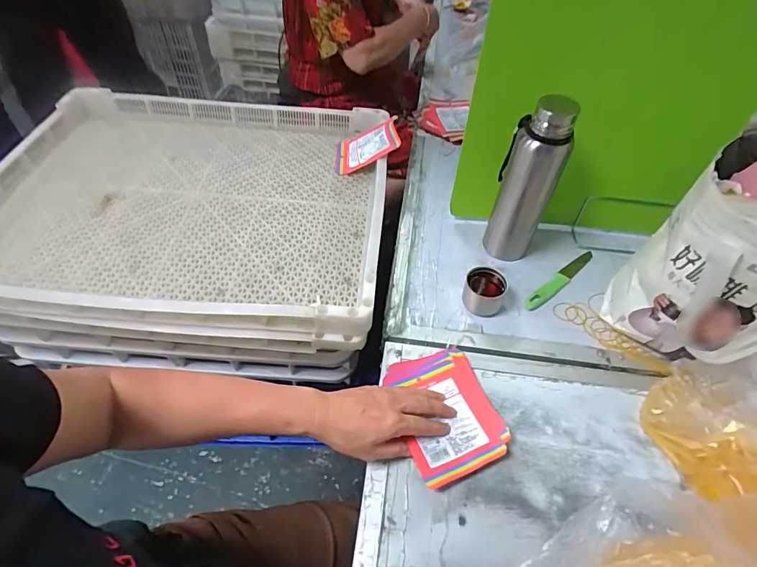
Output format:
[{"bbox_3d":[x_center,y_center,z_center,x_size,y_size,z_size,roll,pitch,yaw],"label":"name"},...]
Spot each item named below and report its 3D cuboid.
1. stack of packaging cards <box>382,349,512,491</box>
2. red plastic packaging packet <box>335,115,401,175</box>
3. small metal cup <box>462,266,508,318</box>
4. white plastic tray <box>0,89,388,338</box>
[{"bbox_3d":[0.087,0.160,0.548,0.124,0.018,0.160,-14,52,-13],"label":"stack of packaging cards"},{"bbox_3d":[-0.026,-0.264,0.833,0.147,0.019,0.090,-15,63,34],"label":"red plastic packaging packet"},{"bbox_3d":[0.161,0.012,0.649,0.061,0.057,0.051,17,52,12],"label":"small metal cup"},{"bbox_3d":[-0.320,-0.158,0.761,0.653,0.098,0.518,4,50,1],"label":"white plastic tray"}]

